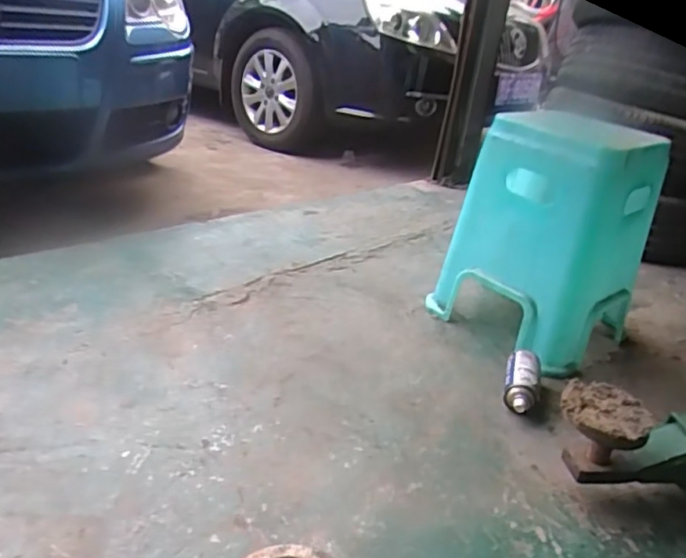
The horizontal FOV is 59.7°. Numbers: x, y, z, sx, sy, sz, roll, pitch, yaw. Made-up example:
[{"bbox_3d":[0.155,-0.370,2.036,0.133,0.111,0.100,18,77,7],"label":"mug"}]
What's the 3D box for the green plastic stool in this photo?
[{"bbox_3d":[0.436,-0.102,1.278,0.283,0.479,0.344,-16,35,-39],"label":"green plastic stool"}]

